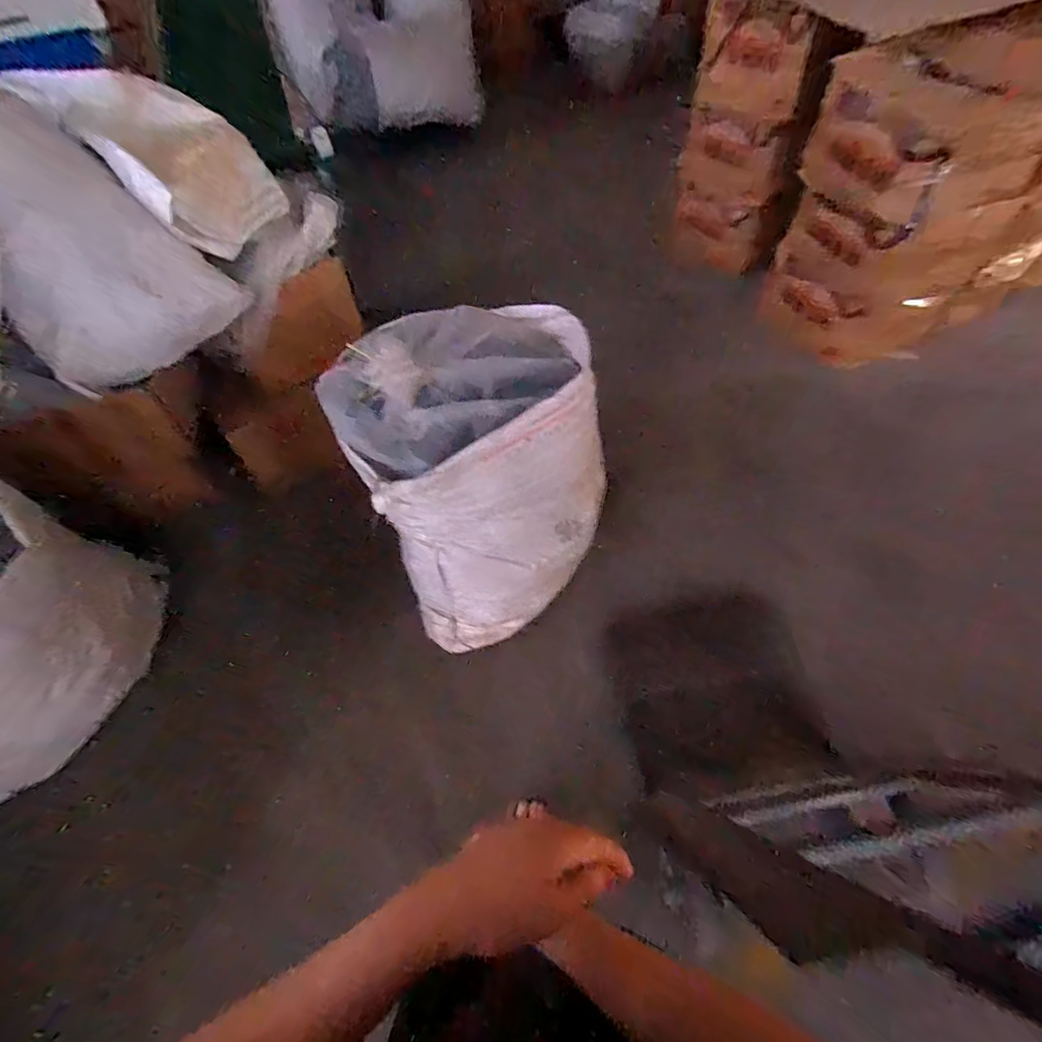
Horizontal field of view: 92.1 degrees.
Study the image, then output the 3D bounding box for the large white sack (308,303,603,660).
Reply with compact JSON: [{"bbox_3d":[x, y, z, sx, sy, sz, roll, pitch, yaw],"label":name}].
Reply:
[{"bbox_3d":[-0.100,-0.129,1.389,0.620,0.707,0.570,-24,55,-12],"label":"large white sack"}]

